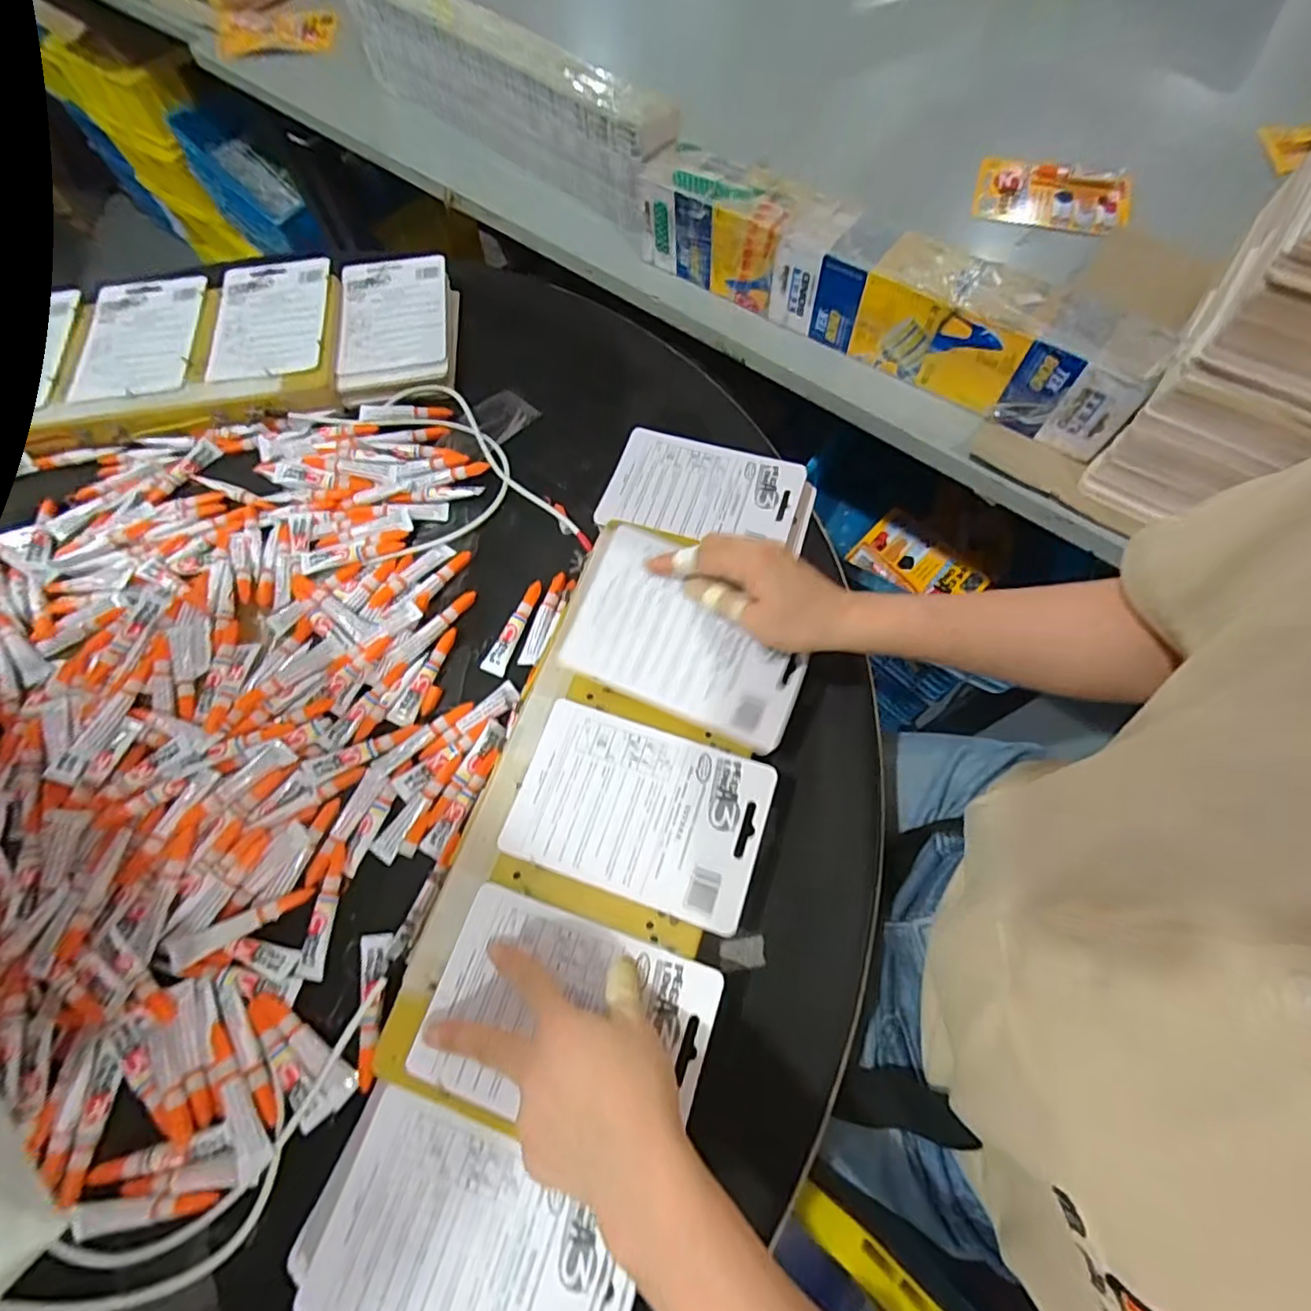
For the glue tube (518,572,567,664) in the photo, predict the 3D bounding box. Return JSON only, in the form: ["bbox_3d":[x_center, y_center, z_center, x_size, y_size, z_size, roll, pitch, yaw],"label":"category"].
[{"bbox_3d":[-0.093,-0.033,0.507,0.019,0.013,0.087,15,67,7],"label":"glue tube"}]

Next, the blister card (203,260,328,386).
[{"bbox_3d":[-0.401,-0.352,0.631,0.116,0.015,0.170,-6,66,-2],"label":"blister card"}]

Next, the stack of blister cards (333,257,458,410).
[{"bbox_3d":[-0.275,-0.353,0.648,0.120,0.022,0.195,-9,66,-4],"label":"stack of blister cards"}]

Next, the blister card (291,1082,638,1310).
[{"bbox_3d":[-0.097,0.326,0.329,0.168,0.005,0.108,16,66,9],"label":"blister card"}]

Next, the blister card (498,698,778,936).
[{"bbox_3d":[-0.011,0.103,0.411,0.163,0.006,0.112,18,70,7],"label":"blister card"}]

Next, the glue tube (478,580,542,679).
[{"bbox_3d":[-0.118,-0.025,0.509,0.019,0.007,0.089,21,68,9],"label":"glue tube"}]

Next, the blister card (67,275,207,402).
[{"bbox_3d":[-0.535,-0.331,0.623,0.117,0.004,0.171,-7,66,-2],"label":"blister card"}]

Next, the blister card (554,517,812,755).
[{"bbox_3d":[0.026,-0.014,0.430,0.165,0.009,0.111,23,83,4],"label":"blister card"}]

